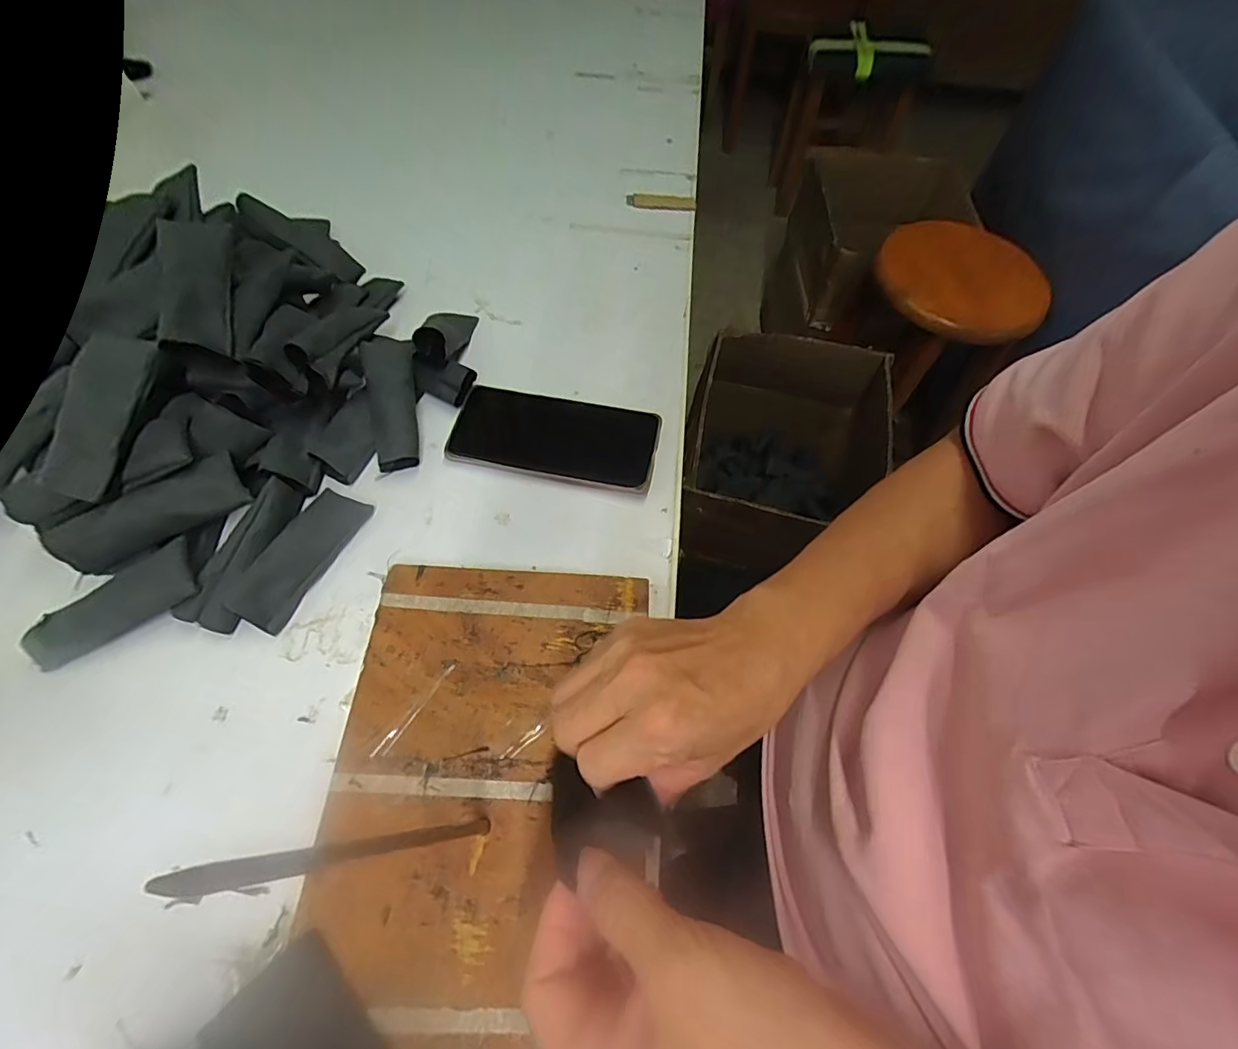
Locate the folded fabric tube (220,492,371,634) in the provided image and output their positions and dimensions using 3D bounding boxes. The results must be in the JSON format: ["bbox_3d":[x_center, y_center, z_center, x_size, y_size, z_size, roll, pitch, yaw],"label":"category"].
[{"bbox_3d":[-0.216,0.019,0.360,0.041,0.030,0.103,19,63,7],"label":"folded fabric tube"}]

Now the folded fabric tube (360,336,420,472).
[{"bbox_3d":[-0.175,-0.098,0.414,0.036,0.022,0.114,-9,80,-8],"label":"folded fabric tube"}]

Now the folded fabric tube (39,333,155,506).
[{"bbox_3d":[-0.313,-0.067,0.319,0.043,0.008,0.100,10,81,2],"label":"folded fabric tube"}]

